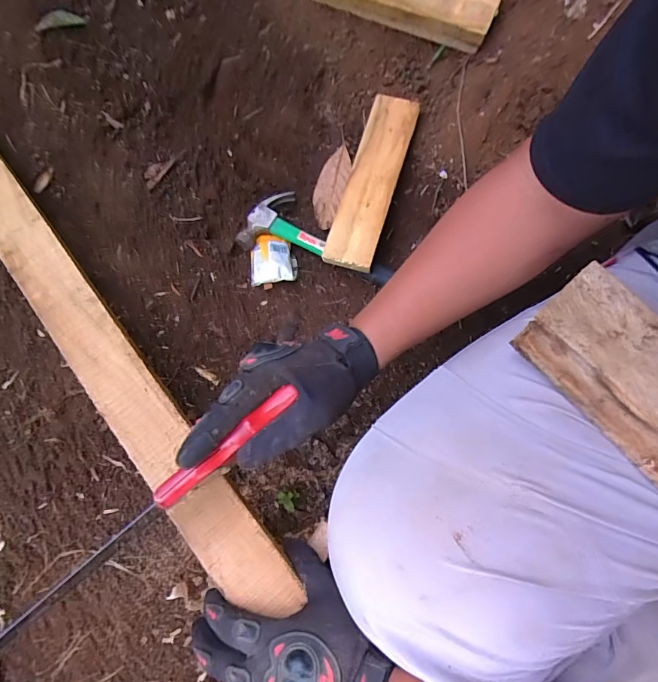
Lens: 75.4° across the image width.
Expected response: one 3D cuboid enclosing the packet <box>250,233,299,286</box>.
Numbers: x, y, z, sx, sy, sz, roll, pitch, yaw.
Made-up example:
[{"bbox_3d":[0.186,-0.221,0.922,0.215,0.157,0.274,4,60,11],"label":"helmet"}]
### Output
[{"bbox_3d":[-0.075,-0.109,0.562,0.061,0.025,0.069,-6,72,-6],"label":"packet"}]

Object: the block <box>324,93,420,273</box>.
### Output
[{"bbox_3d":[0.058,-0.207,0.553,0.060,0.033,0.242,18,71,2],"label":"block"}]

